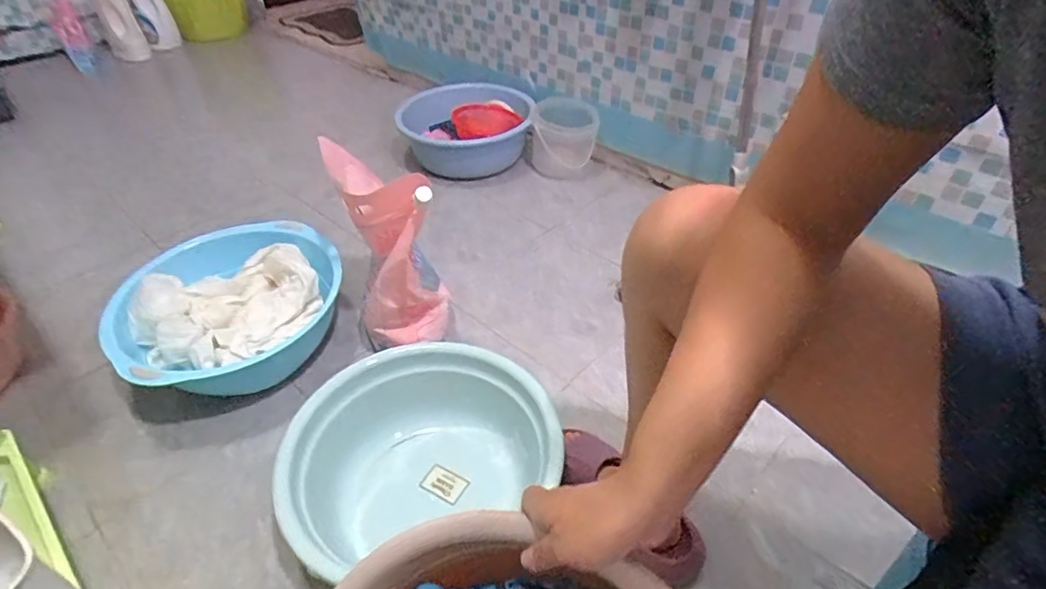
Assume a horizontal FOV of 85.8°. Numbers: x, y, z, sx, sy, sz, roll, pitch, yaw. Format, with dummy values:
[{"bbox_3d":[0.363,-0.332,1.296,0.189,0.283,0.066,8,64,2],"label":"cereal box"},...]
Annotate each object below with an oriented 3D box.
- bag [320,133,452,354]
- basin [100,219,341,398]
[{"bbox_3d":[-0.206,-0.064,0.907,0.145,0.306,0.192,-12,41,-13],"label":"bag"},{"bbox_3d":[-0.472,0.018,0.941,0.322,0.112,0.352,-1,40,1],"label":"basin"}]

